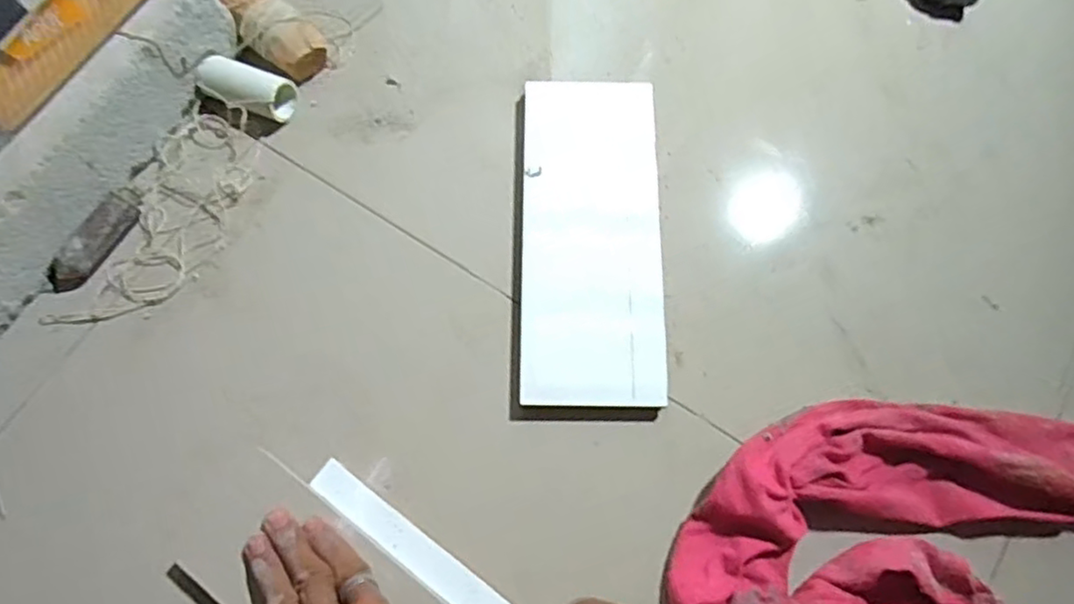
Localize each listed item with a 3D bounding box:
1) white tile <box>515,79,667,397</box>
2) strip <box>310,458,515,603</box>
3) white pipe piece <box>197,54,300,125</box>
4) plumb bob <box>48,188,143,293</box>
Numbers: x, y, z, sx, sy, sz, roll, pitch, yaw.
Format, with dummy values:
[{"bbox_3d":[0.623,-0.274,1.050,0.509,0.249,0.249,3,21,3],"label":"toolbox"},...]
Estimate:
[{"bbox_3d":[0.040,-0.048,0.475,0.102,0.014,0.244,0,73,0],"label":"white tile"},{"bbox_3d":[-0.072,0.160,0.409,0.169,0.013,0.025,35,76,11],"label":"strip"},{"bbox_3d":[-0.223,-0.164,0.502,0.066,0.030,0.033,22,86,-1],"label":"white pipe piece"},{"bbox_3d":[-0.321,-0.046,0.471,0.025,0.025,0.086,32,76,9],"label":"plumb bob"}]

